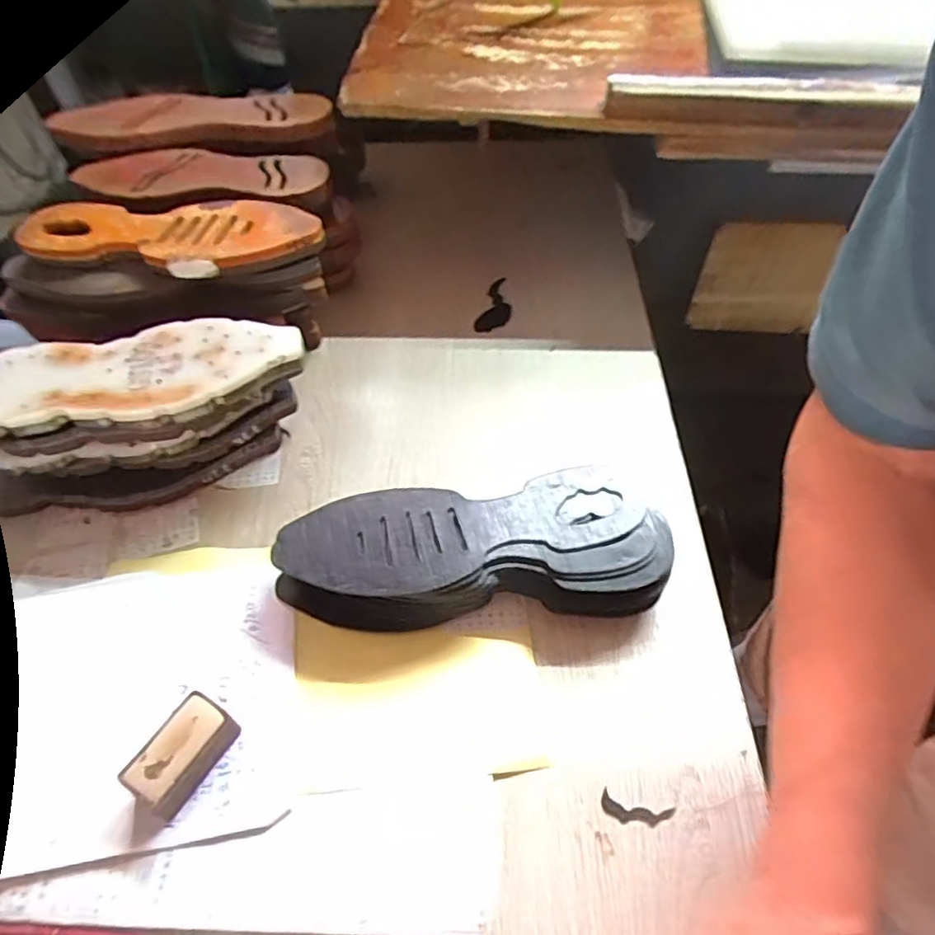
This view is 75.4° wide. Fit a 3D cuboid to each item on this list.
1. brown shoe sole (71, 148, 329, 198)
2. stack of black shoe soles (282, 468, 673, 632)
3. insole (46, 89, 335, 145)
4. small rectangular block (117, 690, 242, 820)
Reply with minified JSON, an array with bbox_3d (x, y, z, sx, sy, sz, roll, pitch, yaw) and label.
[{"bbox_3d":[-0.308,-0.319,0.668,0.314,0.037,0.067,9,53,10],"label":"brown shoe sole"},{"bbox_3d":[0.003,0.067,0.487,0.304,0.058,0.119,-2,53,0],"label":"stack of black shoe soles"},{"bbox_3d":[-0.338,-0.421,0.727,0.348,0.036,0.067,5,53,7],"label":"insole"},{"bbox_3d":[-0.188,0.192,0.405,0.040,0.038,0.065,22,56,17],"label":"small rectangular block"}]

